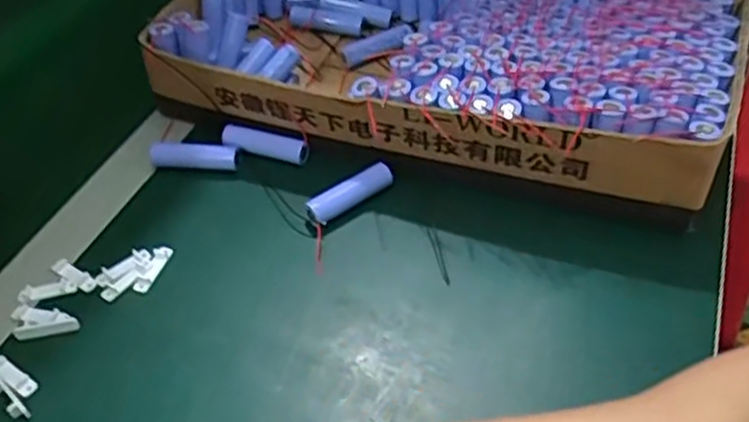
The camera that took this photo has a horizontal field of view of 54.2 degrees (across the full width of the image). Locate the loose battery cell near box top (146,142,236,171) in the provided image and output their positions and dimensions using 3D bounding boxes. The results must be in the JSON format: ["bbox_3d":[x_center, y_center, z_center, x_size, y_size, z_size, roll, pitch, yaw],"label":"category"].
[{"bbox_3d":[-0.134,-0.040,0.544,0.063,0.021,0.017,1,45,5],"label":"loose battery cell near box top"}]

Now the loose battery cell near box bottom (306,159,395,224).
[{"bbox_3d":[-0.015,-0.012,0.508,0.066,0.024,0.020,-33,51,-26],"label":"loose battery cell near box bottom"}]

